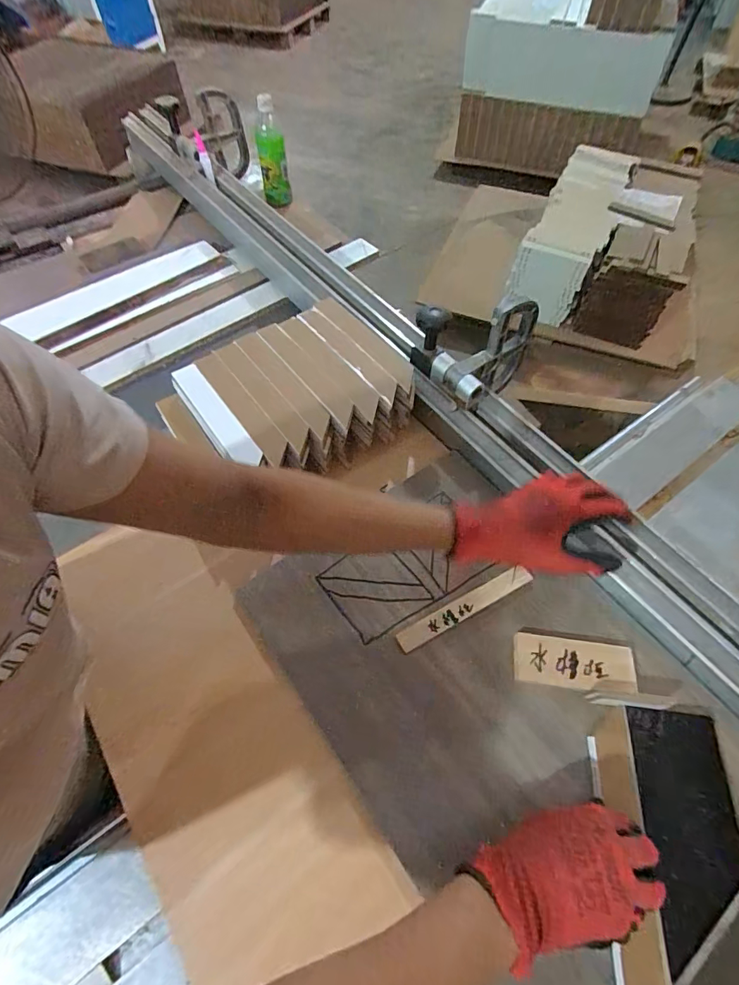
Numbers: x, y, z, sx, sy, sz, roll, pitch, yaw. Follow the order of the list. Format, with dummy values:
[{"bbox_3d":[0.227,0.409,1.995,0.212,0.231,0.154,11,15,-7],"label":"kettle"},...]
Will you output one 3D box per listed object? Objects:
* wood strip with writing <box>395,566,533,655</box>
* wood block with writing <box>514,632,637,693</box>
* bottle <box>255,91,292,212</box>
[{"bbox_3d":[0.111,0.136,0.526,0.170,0.012,0.026,-24,61,-14],"label":"wood strip with writing"},{"bbox_3d":[0.221,0.186,0.489,0.122,0.014,0.051,8,59,5],"label":"wood block with writing"},{"bbox_3d":[-0.231,-0.802,1.065,0.066,0.208,0.078,-9,36,-6],"label":"bottle"}]

